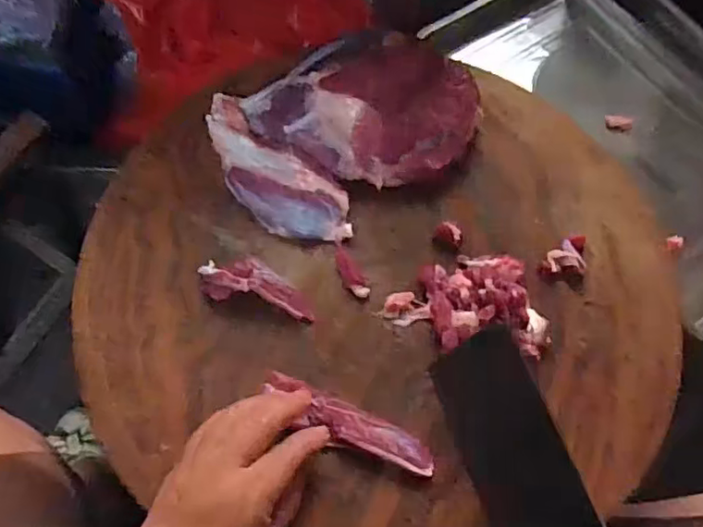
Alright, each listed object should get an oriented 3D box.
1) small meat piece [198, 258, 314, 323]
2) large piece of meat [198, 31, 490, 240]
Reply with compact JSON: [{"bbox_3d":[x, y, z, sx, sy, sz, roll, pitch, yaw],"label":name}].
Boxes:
[{"bbox_3d":[-0.071,0.017,0.459,0.090,0.015,0.035,13,64,3],"label":"small meat piece"},{"bbox_3d":[-0.003,-0.122,0.495,0.208,0.074,0.151,-25,69,-15],"label":"large piece of meat"}]

